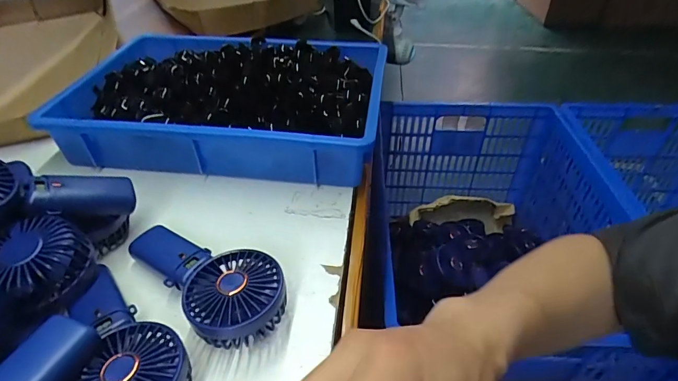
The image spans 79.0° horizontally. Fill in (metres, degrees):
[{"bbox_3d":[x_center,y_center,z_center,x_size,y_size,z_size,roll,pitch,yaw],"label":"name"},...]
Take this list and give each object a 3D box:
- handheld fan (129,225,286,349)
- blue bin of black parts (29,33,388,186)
[{"bbox_3d":[-0.124,0.078,0.393,0.086,0.052,0.184,-34,50,-31],"label":"handheld fan"},{"bbox_3d":[-0.148,-0.131,0.588,0.391,0.100,0.264,5,42,7],"label":"blue bin of black parts"}]

